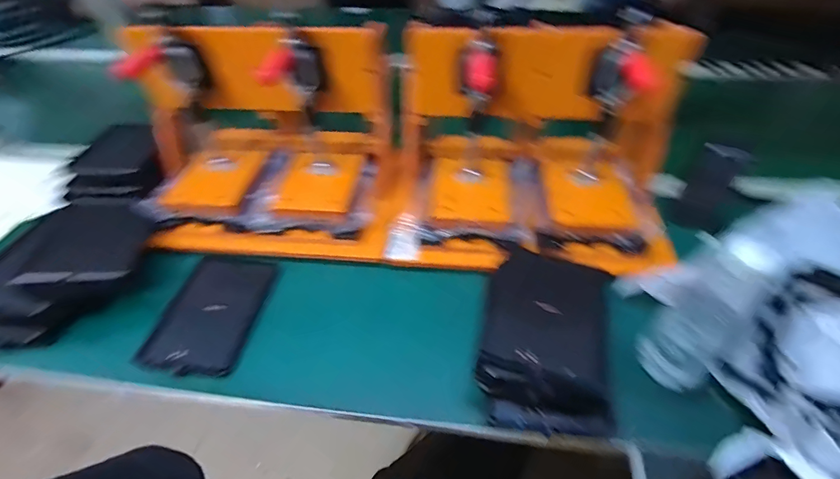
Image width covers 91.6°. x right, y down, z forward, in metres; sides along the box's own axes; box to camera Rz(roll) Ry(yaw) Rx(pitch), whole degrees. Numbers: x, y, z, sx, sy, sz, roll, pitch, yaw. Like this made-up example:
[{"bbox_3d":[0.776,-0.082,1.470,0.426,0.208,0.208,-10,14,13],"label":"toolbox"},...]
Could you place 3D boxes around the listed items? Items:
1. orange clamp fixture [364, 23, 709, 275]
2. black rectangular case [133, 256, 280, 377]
[{"bbox_3d":[0.133,-0.120,0.522,0.384,0.235,0.244,8,47,11],"label":"orange clamp fixture"},{"bbox_3d":[-0.264,0.091,0.521,0.120,0.015,0.161,4,46,8],"label":"black rectangular case"}]

